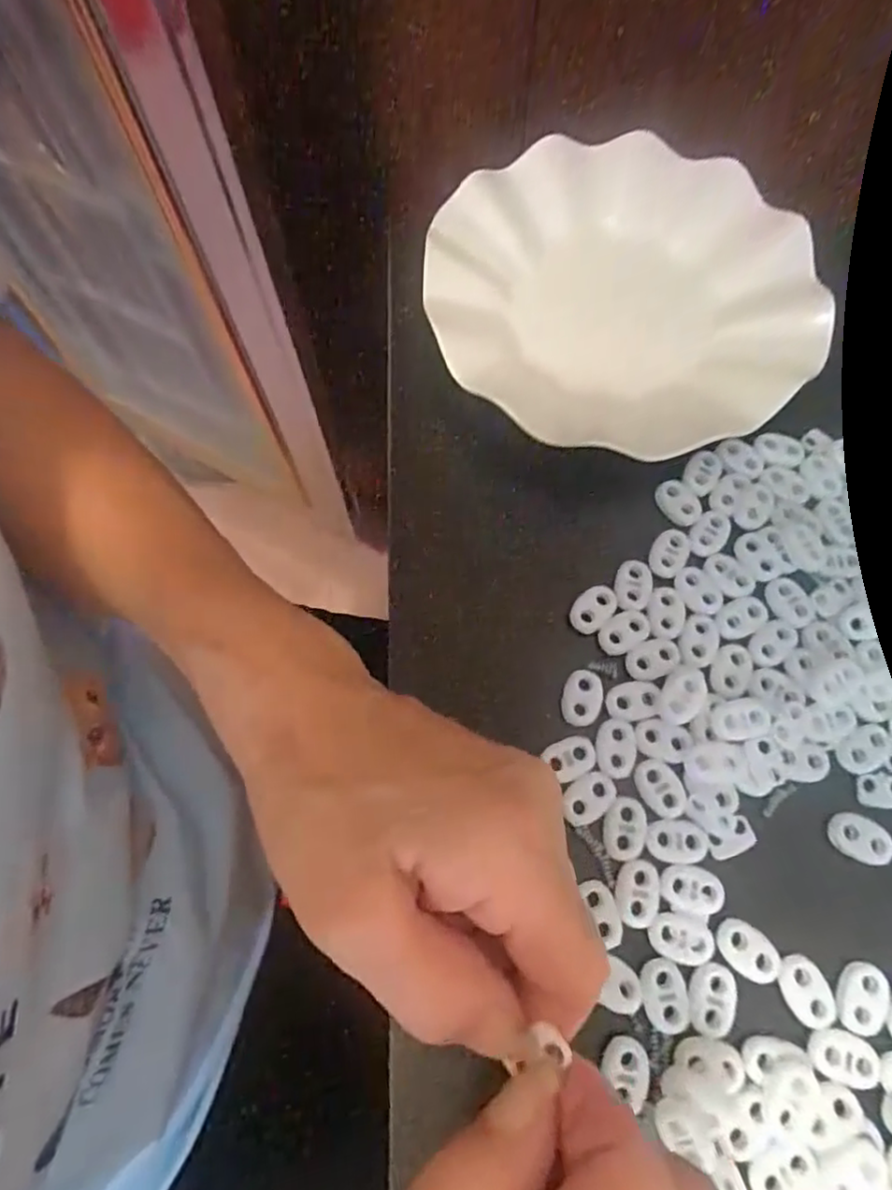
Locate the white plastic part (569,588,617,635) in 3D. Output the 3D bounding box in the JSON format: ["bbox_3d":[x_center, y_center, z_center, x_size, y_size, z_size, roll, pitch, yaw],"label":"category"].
[{"bbox_3d":[0.062,0.006,0.268,0.015,0.004,0.023,41,77,14],"label":"white plastic part"}]

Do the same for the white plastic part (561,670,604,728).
[{"bbox_3d":[0.054,0.040,0.253,0.015,0.004,0.023,17,72,7],"label":"white plastic part"}]

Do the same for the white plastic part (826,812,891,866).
[{"bbox_3d":[0.155,0.091,0.240,0.023,0.006,0.015,29,74,11],"label":"white plastic part"}]

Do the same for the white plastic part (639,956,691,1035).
[{"bbox_3d":[0.075,0.138,0.219,0.016,0.004,0.022,-9,71,-2],"label":"white plastic part"}]

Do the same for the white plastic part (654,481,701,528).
[{"bbox_3d":[0.103,-0.041,0.284,0.016,0.004,0.022,-36,74,-10],"label":"white plastic part"}]

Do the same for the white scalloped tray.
[{"bbox_3d":[0.081,-0.147,0.317,0.179,0.033,0.184,-22,72,-6],"label":"white scalloped tray"}]

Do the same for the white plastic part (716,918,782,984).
[{"bbox_3d":[0.107,0.125,0.225,0.023,0.004,0.015,43,77,15],"label":"white plastic part"}]

